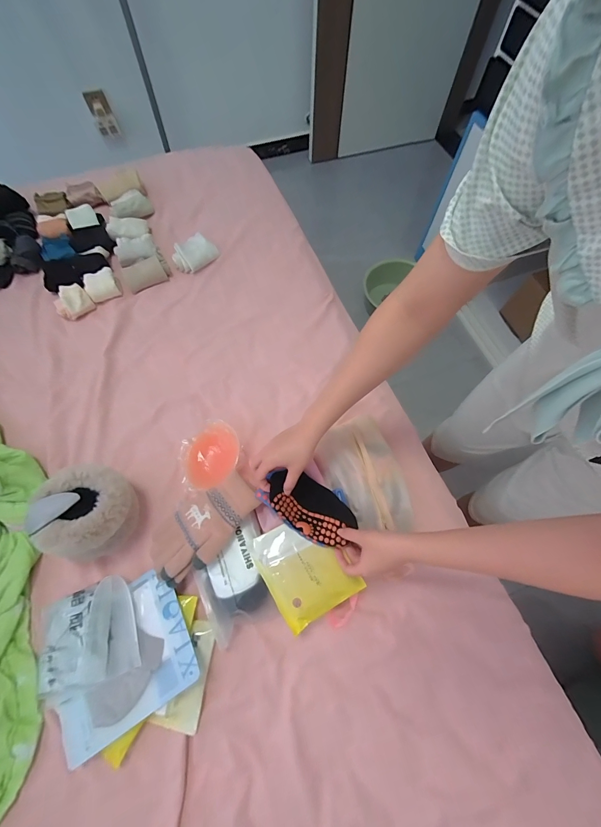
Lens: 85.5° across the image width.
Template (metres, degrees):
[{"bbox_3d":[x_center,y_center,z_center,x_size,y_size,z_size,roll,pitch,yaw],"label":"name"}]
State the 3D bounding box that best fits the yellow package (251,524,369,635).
[{"bbox_3d":[0.005,0.241,0.512,0.122,0.015,0.144,-29,70,-12],"label":"yellow package"}]

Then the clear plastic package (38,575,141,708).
[{"bbox_3d":[-0.328,0.337,0.489,0.149,0.029,0.133,-21,70,-11],"label":"clear plastic package"}]

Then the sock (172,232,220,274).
[{"bbox_3d":[-0.256,-0.389,0.792,0.112,0.044,0.067,-39,74,-16],"label":"sock"}]

